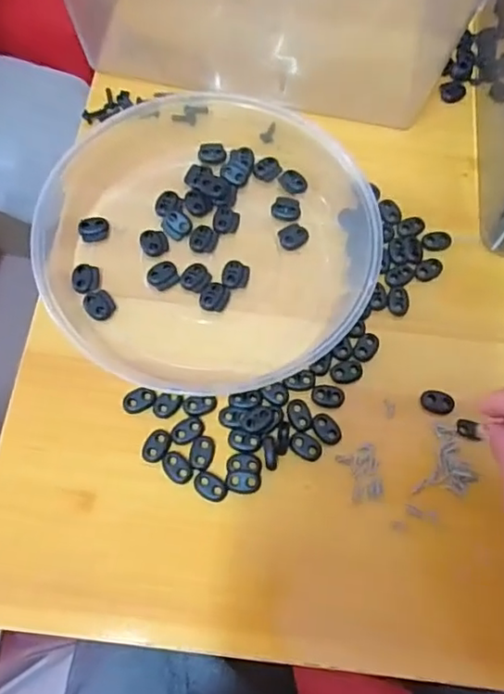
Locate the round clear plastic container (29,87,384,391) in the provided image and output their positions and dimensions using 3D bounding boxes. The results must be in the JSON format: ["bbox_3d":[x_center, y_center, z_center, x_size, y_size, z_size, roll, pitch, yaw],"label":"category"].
[{"bbox_3d":[-0.031,-0.092,0.433,0.227,0.038,0.250,1,67,-2],"label":"round clear plastic container"}]

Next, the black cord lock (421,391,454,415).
[{"bbox_3d":[0.125,0.036,0.404,0.022,0.006,0.015,17,70,4],"label":"black cord lock"}]

